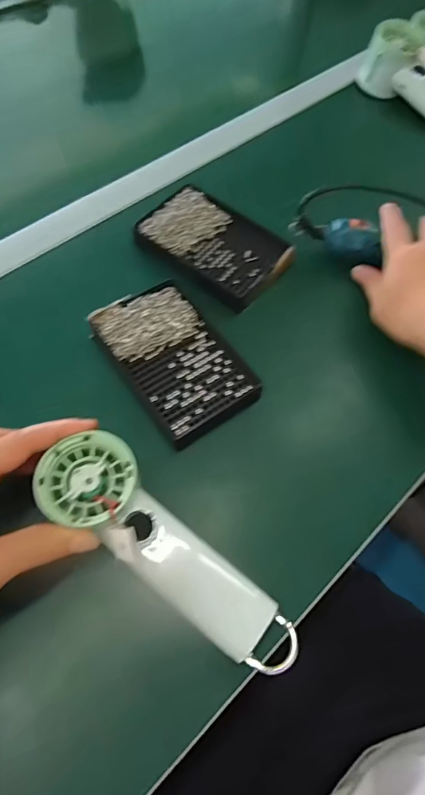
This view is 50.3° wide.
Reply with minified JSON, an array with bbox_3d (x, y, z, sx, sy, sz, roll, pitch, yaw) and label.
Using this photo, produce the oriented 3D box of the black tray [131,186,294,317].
[{"bbox_3d":[0.005,-0.152,0.452,0.140,0.023,0.092,35,66,13],"label":"black tray"}]

